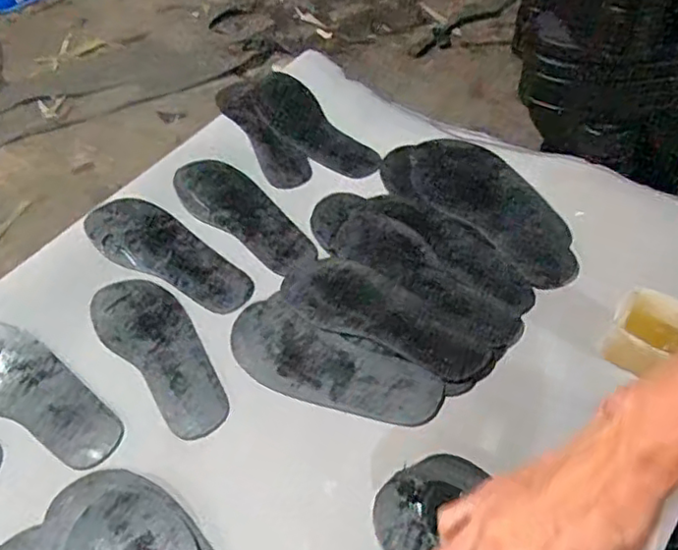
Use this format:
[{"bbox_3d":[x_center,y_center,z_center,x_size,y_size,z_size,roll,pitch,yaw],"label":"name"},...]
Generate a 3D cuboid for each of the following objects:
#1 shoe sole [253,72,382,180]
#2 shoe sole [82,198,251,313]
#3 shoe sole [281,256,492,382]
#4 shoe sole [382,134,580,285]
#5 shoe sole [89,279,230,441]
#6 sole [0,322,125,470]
[{"bbox_3d":[-0.037,-0.209,0.894,0.088,0.018,0.229,-39,71,-24],"label":"shoe sole"},{"bbox_3d":[-0.201,-0.029,0.761,0.229,0.034,0.086,23,57,21],"label":"shoe sole"},{"bbox_3d":[0.044,0.046,0.674,0.233,0.018,0.091,27,58,24],"label":"shoe sole"},{"bbox_3d":[0.175,-0.097,0.783,0.125,0.013,0.291,-34,56,-21],"label":"shoe sole"},{"bbox_3d":[-0.192,0.081,0.686,0.085,0.010,0.224,-33,56,-20],"label":"shoe sole"},{"bbox_3d":[-0.320,0.118,0.657,0.226,0.026,0.087,23,57,22],"label":"sole"}]

